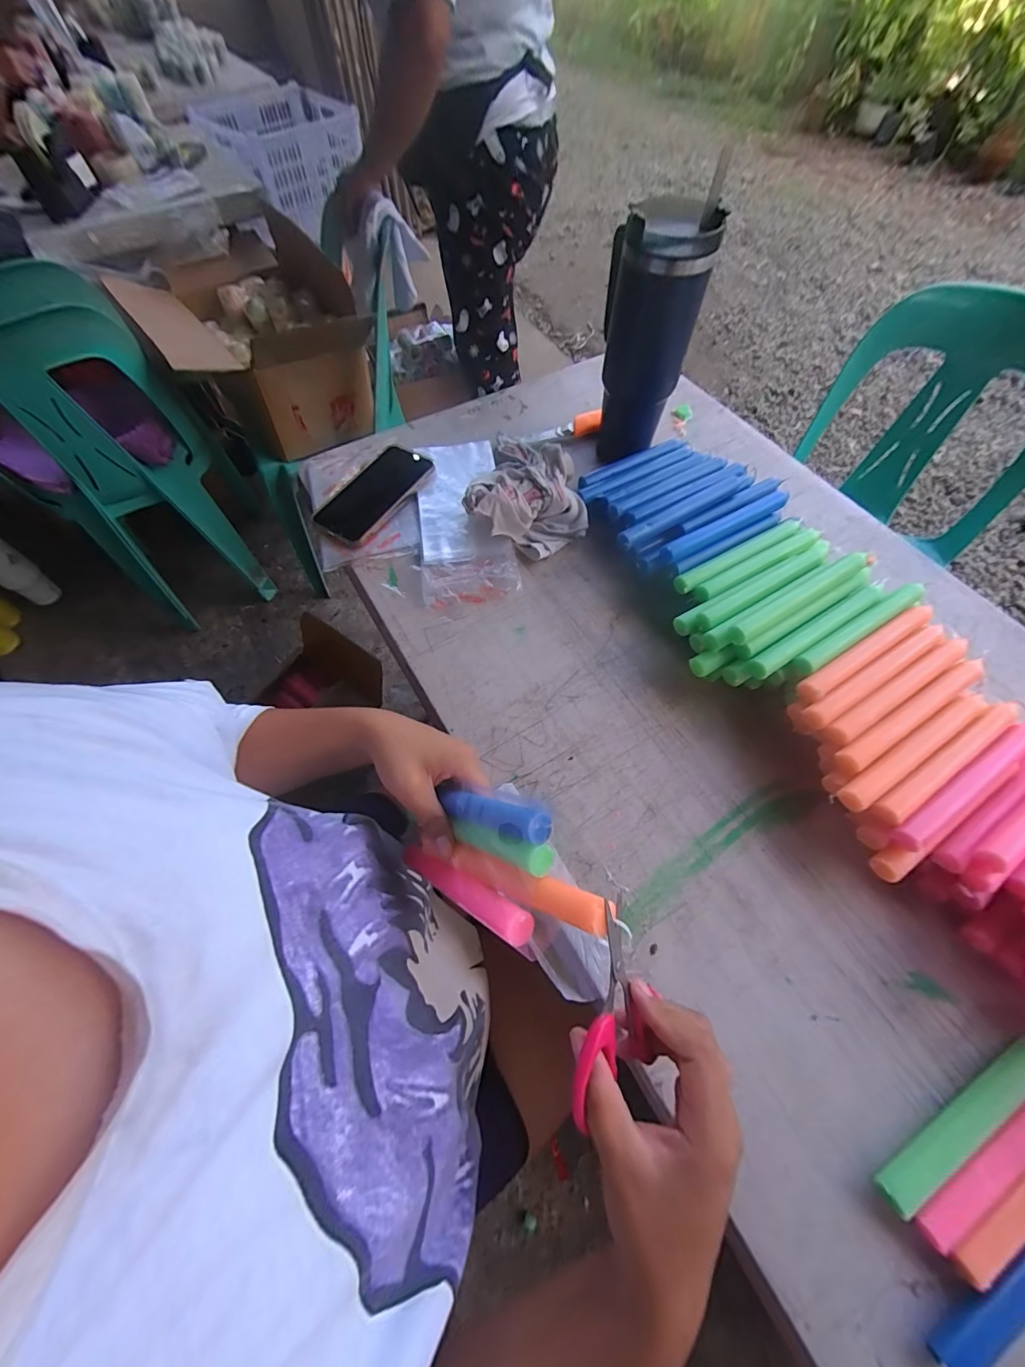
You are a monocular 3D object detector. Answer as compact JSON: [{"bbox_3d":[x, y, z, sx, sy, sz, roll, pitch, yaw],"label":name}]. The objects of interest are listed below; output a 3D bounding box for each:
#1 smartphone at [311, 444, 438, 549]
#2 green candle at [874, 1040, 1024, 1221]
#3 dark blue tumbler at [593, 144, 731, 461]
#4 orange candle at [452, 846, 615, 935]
[{"bbox_3d":[-0.171,-0.236,0.557,0.085,0.017,0.159,30,66,14],"label":"smartphone"},{"bbox_3d":[0.296,0.283,0.292,0.156,0.017,0.016,-24,65,-13],"label":"green candle"},{"bbox_3d":[0.142,-0.367,0.501,0.095,0.224,0.095,11,64,5],"label":"dark blue tumbler"},{"bbox_3d":[0.005,0.128,0.287,0.125,0.015,0.020,-1,52,45],"label":"orange candle"}]

